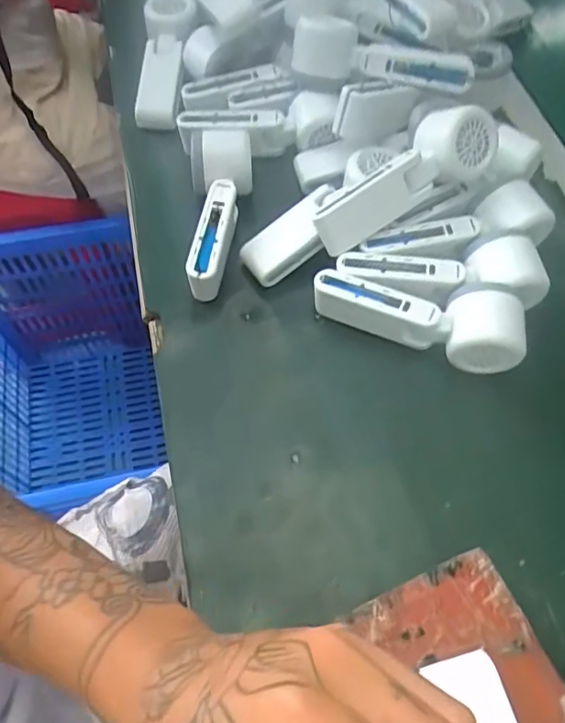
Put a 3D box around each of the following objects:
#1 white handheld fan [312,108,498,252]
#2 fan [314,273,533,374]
[{"bbox_3d":[0.099,-0.149,0.461,0.164,0.055,0.038,-35,23,0],"label":"white handheld fan"},{"bbox_3d":[0.104,-0.031,0.438,0.159,0.048,0.051,9,63,6],"label":"fan"}]

